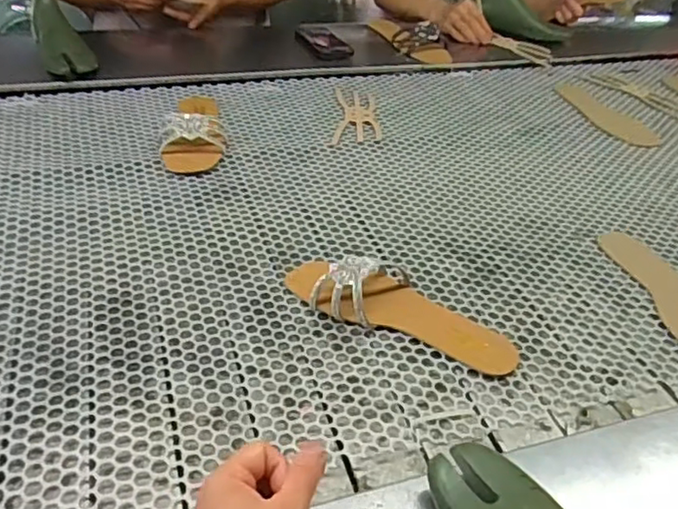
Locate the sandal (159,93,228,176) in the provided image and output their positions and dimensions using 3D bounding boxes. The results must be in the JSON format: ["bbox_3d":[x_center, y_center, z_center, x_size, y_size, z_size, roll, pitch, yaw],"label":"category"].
[{"bbox_3d":[-0.219,-0.203,0.927,0.090,0.048,0.233,-2,37,-9],"label":"sandal"}]

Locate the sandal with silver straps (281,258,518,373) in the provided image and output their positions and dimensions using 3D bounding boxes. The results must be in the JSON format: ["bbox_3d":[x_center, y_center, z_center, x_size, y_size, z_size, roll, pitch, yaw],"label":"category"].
[{"bbox_3d":[0.067,0.041,0.645,0.250,0.049,0.107,23,40,22],"label":"sandal with silver straps"}]

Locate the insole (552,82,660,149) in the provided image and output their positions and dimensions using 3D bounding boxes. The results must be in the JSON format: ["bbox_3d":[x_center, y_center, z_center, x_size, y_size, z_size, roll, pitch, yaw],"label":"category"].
[{"bbox_3d":[0.474,-0.261,1.127,0.072,0.015,0.250,-12,41,-19],"label":"insole"}]

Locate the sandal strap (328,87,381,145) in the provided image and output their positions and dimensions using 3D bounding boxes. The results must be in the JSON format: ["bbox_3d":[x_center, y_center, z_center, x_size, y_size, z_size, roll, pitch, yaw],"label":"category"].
[{"bbox_3d":[0.029,-0.229,1.023,0.079,0.005,0.199,5,37,0],"label":"sandal strap"}]

